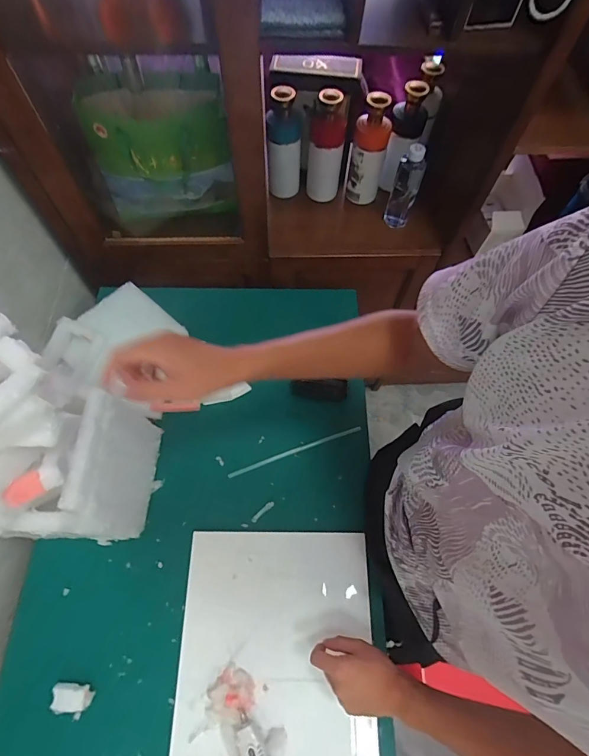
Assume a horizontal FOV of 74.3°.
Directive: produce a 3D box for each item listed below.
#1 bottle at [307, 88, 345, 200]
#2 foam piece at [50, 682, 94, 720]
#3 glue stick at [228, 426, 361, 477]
[{"bbox_3d":[0.072,-0.514,0.880,0.077,0.233,0.070,9,65,2],"label":"bottle"},{"bbox_3d":[-0.334,0.483,0.582,0.059,0.010,0.039,5,64,2],"label":"foam piece"},{"bbox_3d":[0.003,0.141,0.752,0.264,0.012,0.013,-18,66,-9],"label":"glue stick"}]

